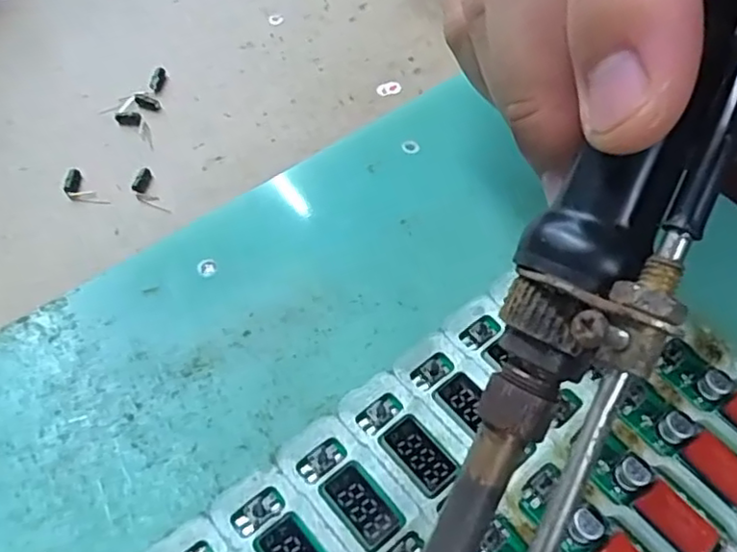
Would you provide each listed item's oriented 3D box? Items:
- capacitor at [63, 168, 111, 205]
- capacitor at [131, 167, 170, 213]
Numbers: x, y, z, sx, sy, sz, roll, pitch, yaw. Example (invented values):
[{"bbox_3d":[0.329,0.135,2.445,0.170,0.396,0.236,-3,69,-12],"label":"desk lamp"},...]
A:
[{"bbox_3d":[-0.099,-0.029,0.223,0.009,0.004,0.021,-41,67,-20],"label":"capacitor"},{"bbox_3d":[-0.076,-0.029,0.221,0.008,0.004,0.020,-26,63,-14],"label":"capacitor"}]

